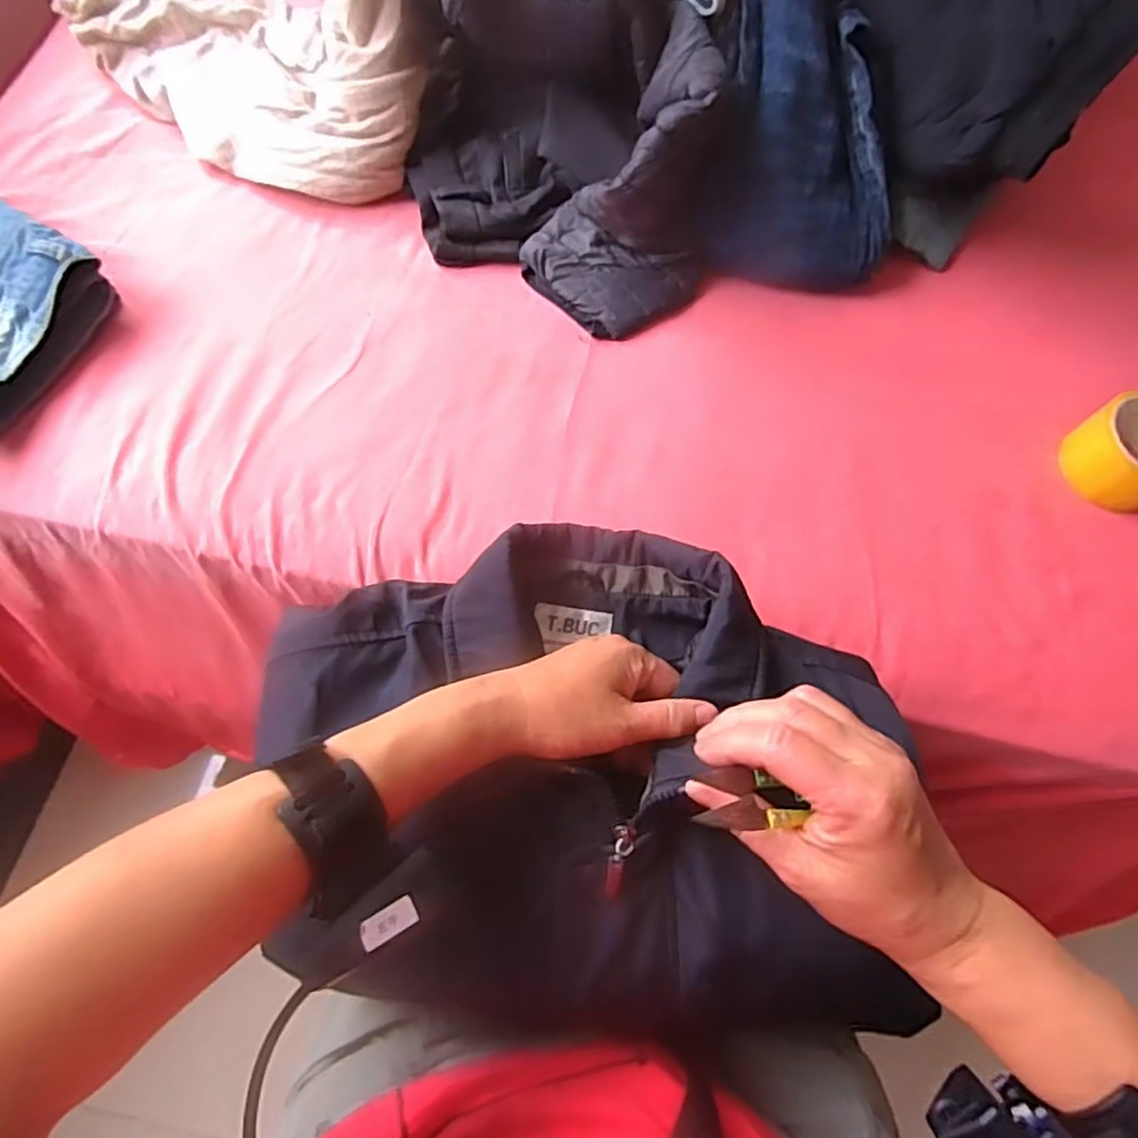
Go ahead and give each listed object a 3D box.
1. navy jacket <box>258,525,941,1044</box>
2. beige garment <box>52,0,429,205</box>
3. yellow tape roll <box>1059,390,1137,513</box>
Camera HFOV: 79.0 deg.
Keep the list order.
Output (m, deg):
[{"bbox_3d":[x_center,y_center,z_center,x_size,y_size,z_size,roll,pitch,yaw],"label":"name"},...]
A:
[{"bbox_3d":[0.011,0.119,0.439,0.355,0.148,0.281,-1,68,-3],"label":"navy jacket"},{"bbox_3d":[-0.314,-0.534,0.687,0.382,0.147,0.214,39,70,13],"label":"beige garment"},{"bbox_3d":[0.487,-0.100,0.595,0.084,0.051,0.088,1,67,-3],"label":"yellow tape roll"}]

